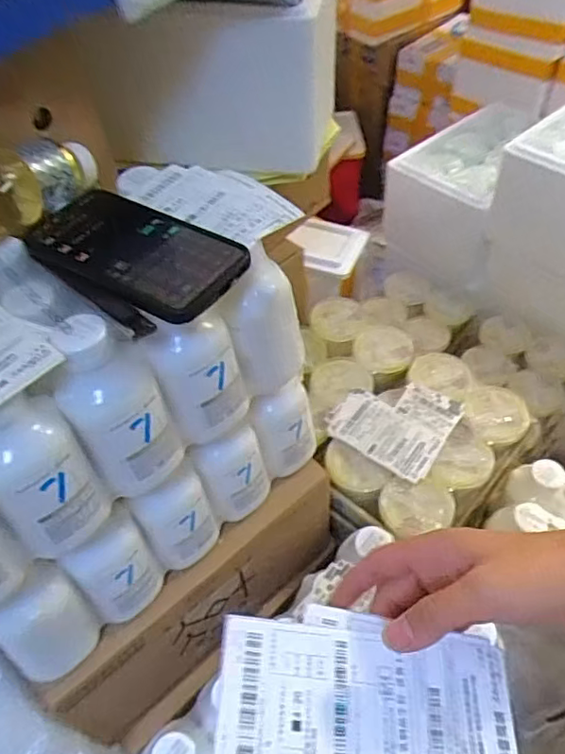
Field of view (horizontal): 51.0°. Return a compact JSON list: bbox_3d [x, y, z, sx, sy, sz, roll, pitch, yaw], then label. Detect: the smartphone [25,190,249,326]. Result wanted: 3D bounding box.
[{"bbox_3d":[-0.111,-0.095,0.439,0.168,0.013,0.082,27,58,23],"label":"smartphone"}]

